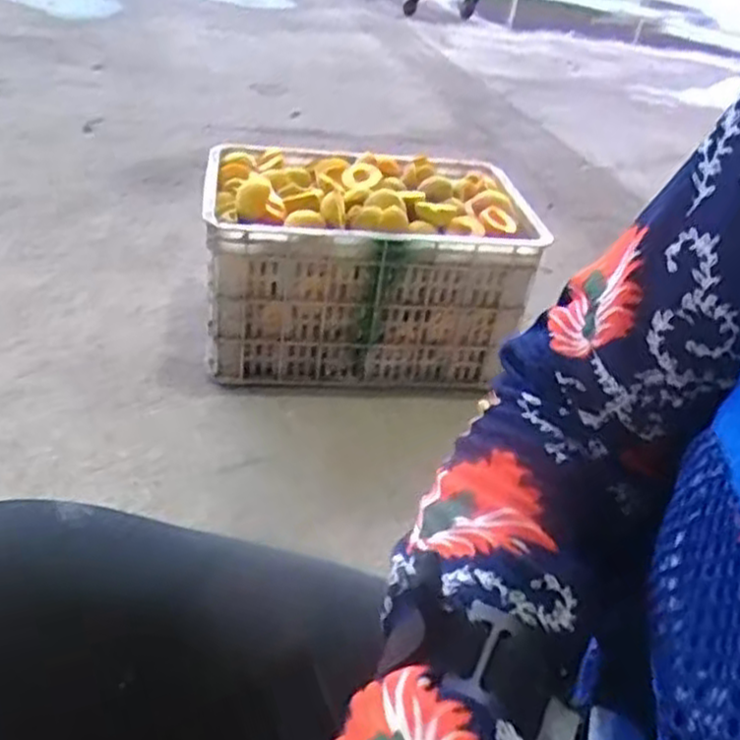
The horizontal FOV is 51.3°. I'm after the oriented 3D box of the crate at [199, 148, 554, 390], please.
[{"bbox_3d":[-0.010,-0.181,1.337,0.523,0.287,0.340,1,34,-12],"label":"crate"}]

